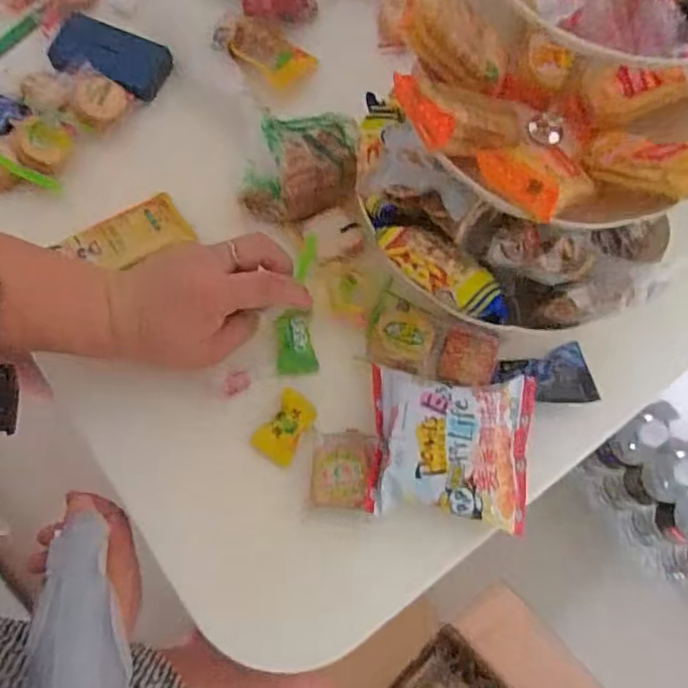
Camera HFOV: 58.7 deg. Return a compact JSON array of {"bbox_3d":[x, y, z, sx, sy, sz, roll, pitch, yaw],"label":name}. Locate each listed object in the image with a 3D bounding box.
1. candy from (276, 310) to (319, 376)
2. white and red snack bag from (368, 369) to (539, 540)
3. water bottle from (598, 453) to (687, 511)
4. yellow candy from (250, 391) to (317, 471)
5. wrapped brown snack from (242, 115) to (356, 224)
[{"bbox_3d":[-0.035,0.000,0.453,0.029,0.014,0.042,-1,72,-2],"label":"candy"},{"bbox_3d":[0.073,0.068,0.415,0.107,0.035,0.099,8,69,-3],"label":"white and red snack bag"},{"bbox_3d":[0.422,0.192,0.850,0.075,0.148,0.059,-10,71,-10],"label":"water bottle"},{"bbox_3d":[-0.041,0.059,0.429,0.031,0.009,0.048,34,70,7],"label":"yellow candy"},{"bbox_3d":[-0.034,-0.138,0.475,0.085,0.038,0.073,3,69,-5],"label":"wrapped brown snack"}]

